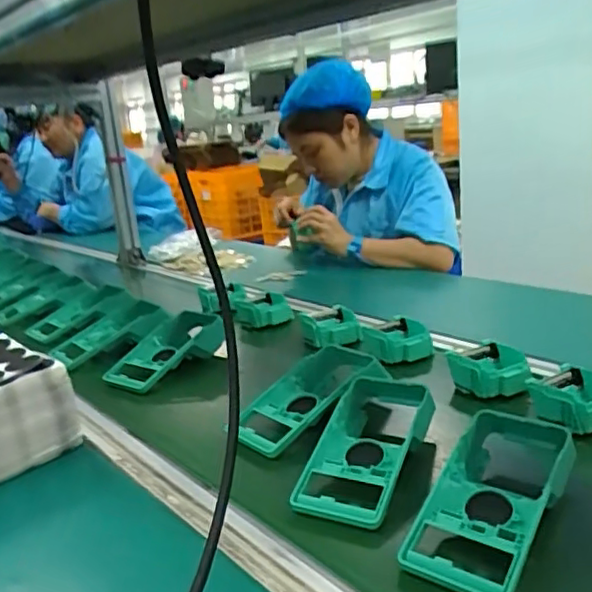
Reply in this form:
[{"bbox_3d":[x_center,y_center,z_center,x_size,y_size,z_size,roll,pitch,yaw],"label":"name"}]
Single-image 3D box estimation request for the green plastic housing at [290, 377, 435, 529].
[{"bbox_3d":[0.068,0.136,0.573,0.083,0.052,0.182,3,17,26],"label":"green plastic housing"}]

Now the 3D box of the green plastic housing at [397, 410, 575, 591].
[{"bbox_3d":[0.155,0.155,0.484,0.091,0.050,0.185,7,20,37],"label":"green plastic housing"}]

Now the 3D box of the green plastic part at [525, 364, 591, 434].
[{"bbox_3d":[0.288,0.107,0.632,0.086,0.032,0.090,-4,16,5],"label":"green plastic part"}]

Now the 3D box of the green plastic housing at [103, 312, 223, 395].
[{"bbox_3d":[-0.181,0.075,0.868,0.097,0.050,0.175,4,20,33],"label":"green plastic housing"}]

